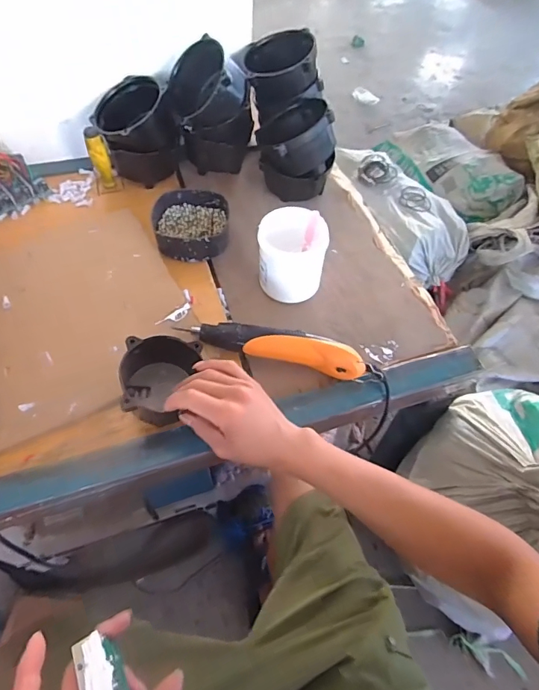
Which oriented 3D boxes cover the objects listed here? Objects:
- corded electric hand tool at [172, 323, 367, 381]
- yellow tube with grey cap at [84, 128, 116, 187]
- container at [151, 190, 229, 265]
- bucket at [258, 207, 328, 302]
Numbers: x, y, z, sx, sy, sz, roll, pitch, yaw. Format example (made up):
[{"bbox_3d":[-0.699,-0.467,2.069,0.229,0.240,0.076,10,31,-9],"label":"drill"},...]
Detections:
[{"bbox_3d":[0.002,0.001,0.573,0.254,0.046,0.042,12,55,4],"label":"corded electric hand tool"},{"bbox_3d":[-0.291,-0.319,0.739,0.031,0.105,0.033,-14,57,-13],"label":"yellow tube with grey cap"},{"bbox_3d":[-0.126,-0.191,0.694,0.119,0.050,0.124,-1,55,-4],"label":"container"},{"bbox_3d":[0.030,-0.124,0.625,0.098,0.110,0.087,8,55,2],"label":"bucket"}]

